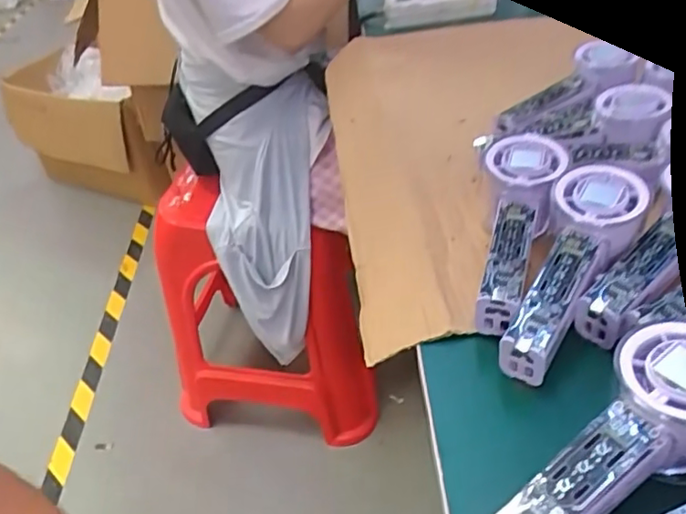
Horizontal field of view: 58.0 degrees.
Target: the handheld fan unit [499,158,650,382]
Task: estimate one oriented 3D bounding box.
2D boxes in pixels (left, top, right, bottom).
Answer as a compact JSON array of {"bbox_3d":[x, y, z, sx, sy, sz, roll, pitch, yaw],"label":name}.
[{"bbox_3d":[0.134,0.005,0.370,0.049,0.027,0.146,22,65,29],"label":"handheld fan unit"}]

